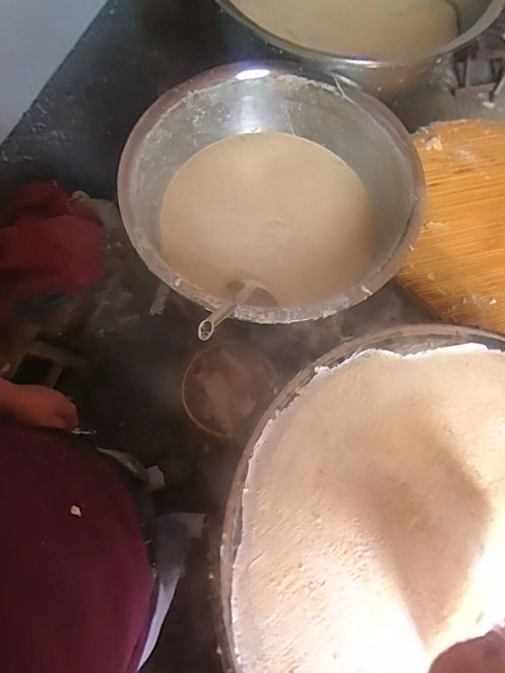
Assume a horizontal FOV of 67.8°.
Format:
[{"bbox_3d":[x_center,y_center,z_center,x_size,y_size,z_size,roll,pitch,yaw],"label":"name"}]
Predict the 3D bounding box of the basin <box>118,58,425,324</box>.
[{"bbox_3d":[0.040,-0.265,0.764,0.541,0.178,0.528,0,72,-1],"label":"basin"}]

